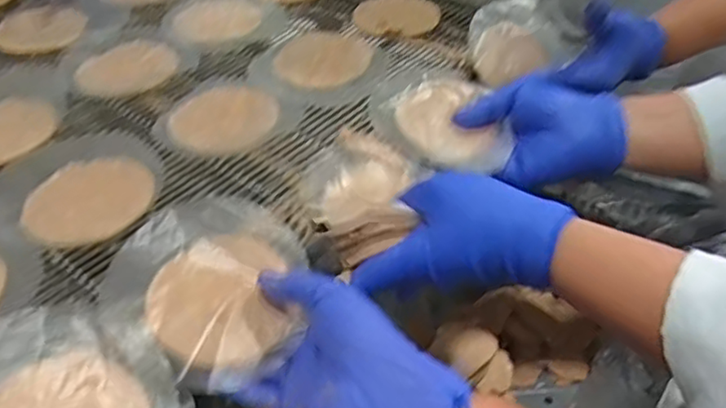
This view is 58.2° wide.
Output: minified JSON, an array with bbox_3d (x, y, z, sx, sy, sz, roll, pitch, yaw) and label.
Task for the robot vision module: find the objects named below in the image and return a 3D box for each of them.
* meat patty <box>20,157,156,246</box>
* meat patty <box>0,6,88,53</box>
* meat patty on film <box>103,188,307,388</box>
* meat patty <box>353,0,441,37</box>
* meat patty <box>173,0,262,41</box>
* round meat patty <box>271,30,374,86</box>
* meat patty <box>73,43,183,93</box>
[{"bbox_3d":[-0.191,-0.004,0.455,0.084,0.005,0.081,-32,49,-28],"label":"meat patty"},{"bbox_3d":[-0.326,-0.177,0.658,0.087,0.009,0.078,-4,42,-1],"label":"meat patty"},{"bbox_3d":[-0.089,0.046,0.394,0.115,0.017,0.104,42,58,14],"label":"meat patty on film"},{"bbox_3d":[0.034,-0.187,0.648,0.083,0.010,0.084,-8,42,-6],"label":"meat patty"},{"bbox_3d":[-0.145,-0.184,0.649,0.082,0.007,0.070,-15,44,-13],"label":"meat patty"},{"bbox_3d":[-0.035,-0.132,0.587,0.083,0.004,0.083,-2,42,1],"label":"round meat patty"},{"bbox_3d":[-0.213,-0.124,0.590,0.088,0.006,0.065,-21,45,-18],"label":"meat patty"}]

